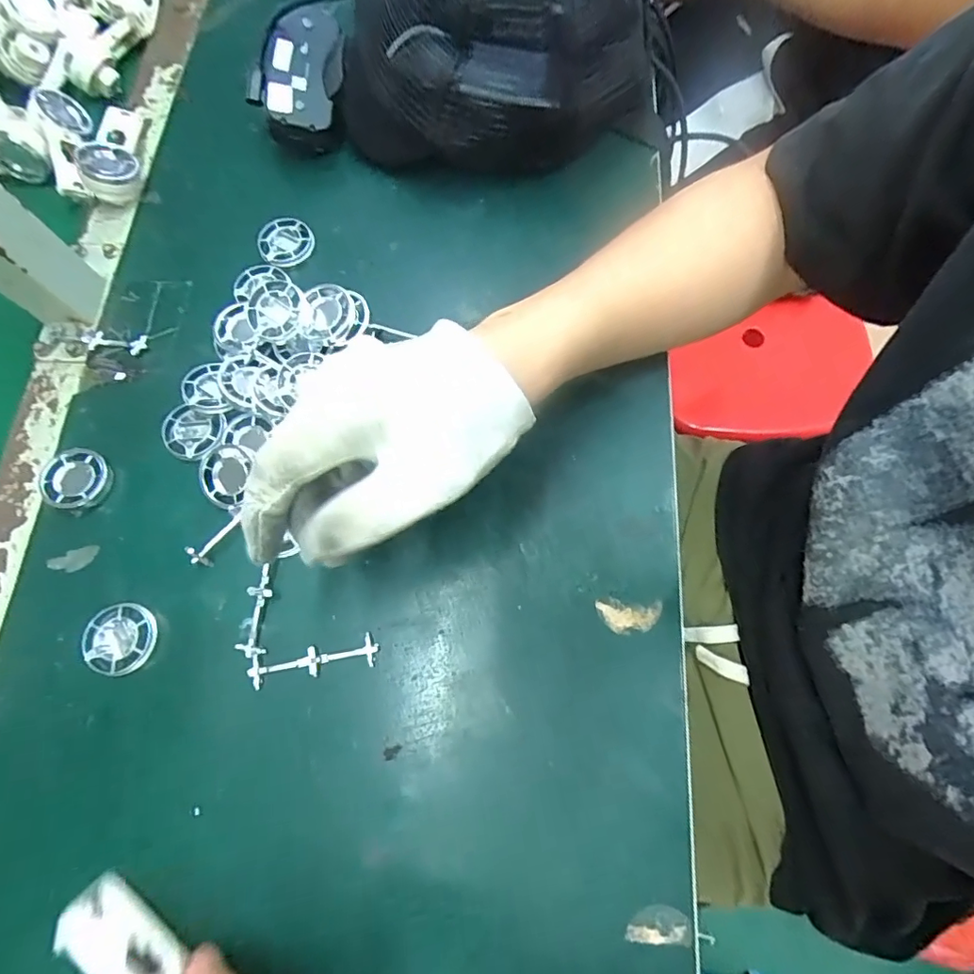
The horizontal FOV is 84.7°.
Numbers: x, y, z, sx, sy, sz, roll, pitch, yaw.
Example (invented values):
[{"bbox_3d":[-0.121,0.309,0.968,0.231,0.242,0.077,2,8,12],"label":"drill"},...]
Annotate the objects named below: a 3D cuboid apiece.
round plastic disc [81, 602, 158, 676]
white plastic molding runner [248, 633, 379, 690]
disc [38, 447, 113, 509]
[{"bbox_3d":[-0.207,0.086,0.303,0.037,0.009,0.038,-1,73,2],"label":"round plastic disc"},{"bbox_3d":[-0.097,0.096,0.297,0.071,0.004,0.017,-11,73,-1],"label":"white plastic molding runner"},{"bbox_3d":[-0.254,-0.005,0.333,0.037,0.011,0.038,-1,73,2],"label":"disc"}]

